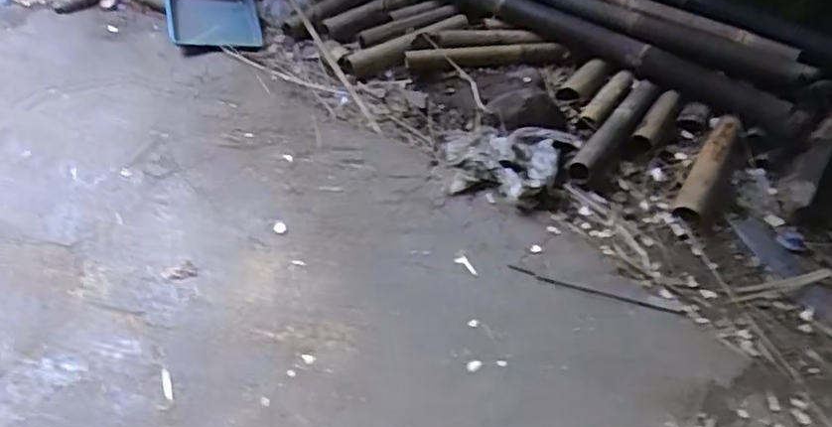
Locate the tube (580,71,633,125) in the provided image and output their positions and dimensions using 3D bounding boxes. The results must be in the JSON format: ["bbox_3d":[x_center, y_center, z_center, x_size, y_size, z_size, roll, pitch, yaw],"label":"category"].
[{"bbox_3d":[0.537,-0.326,1.829,0.059,0.052,0.244,31,52,27],"label":"tube"}]

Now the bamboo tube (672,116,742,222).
[{"bbox_3d":[0.755,-0.118,1.681,0.071,0.067,0.412,25,50,22],"label":"bamboo tube"}]

